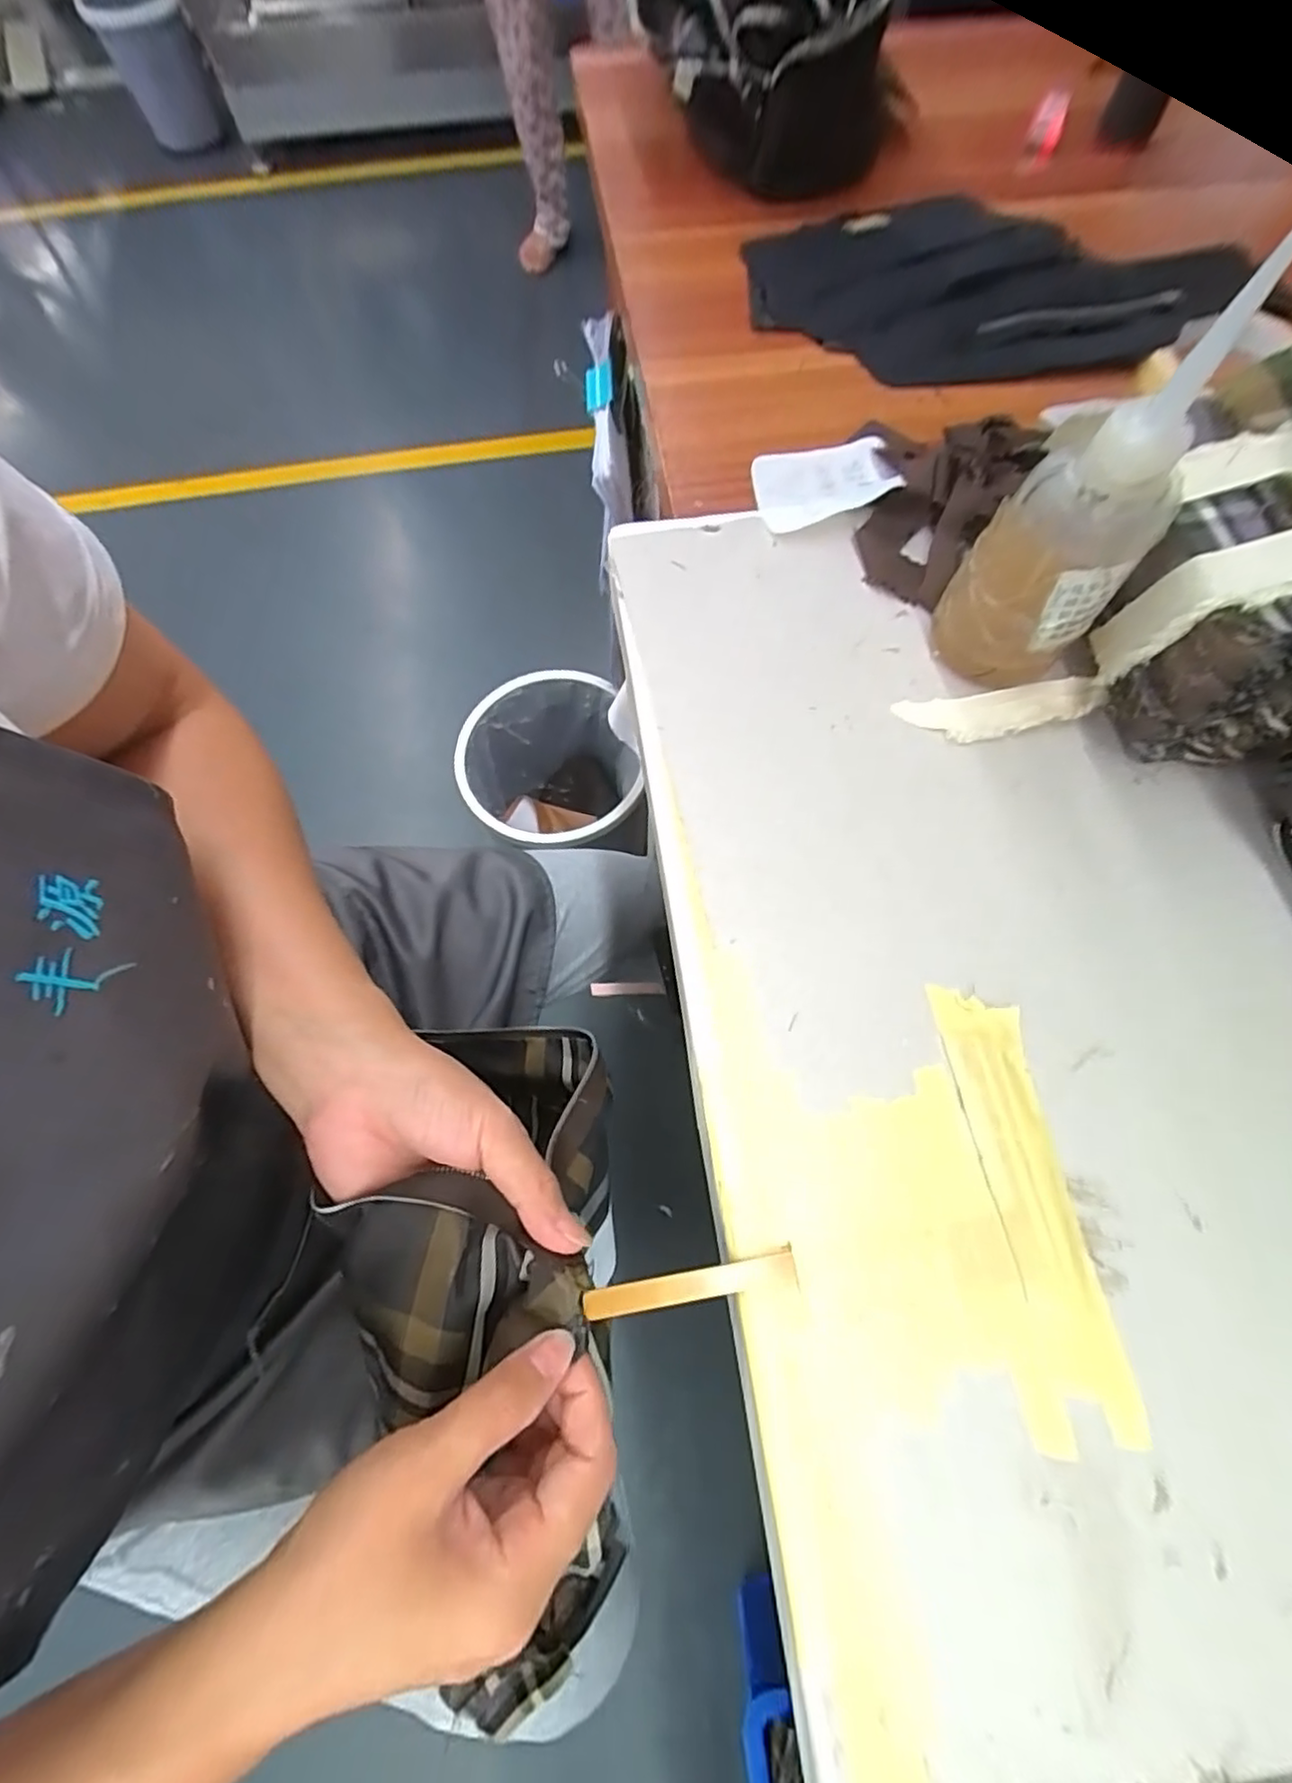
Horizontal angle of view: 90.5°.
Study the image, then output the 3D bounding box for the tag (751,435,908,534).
[{"bbox_3d":[0.109,-0.253,0.396,0.084,0.008,0.065,-12,64,-1],"label":"tag"}]

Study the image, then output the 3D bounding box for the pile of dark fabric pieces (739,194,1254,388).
[{"bbox_3d":[0.240,-0.451,0.469,0.322,0.026,0.209,-10,69,-4],"label":"pile of dark fabric pieces"}]

